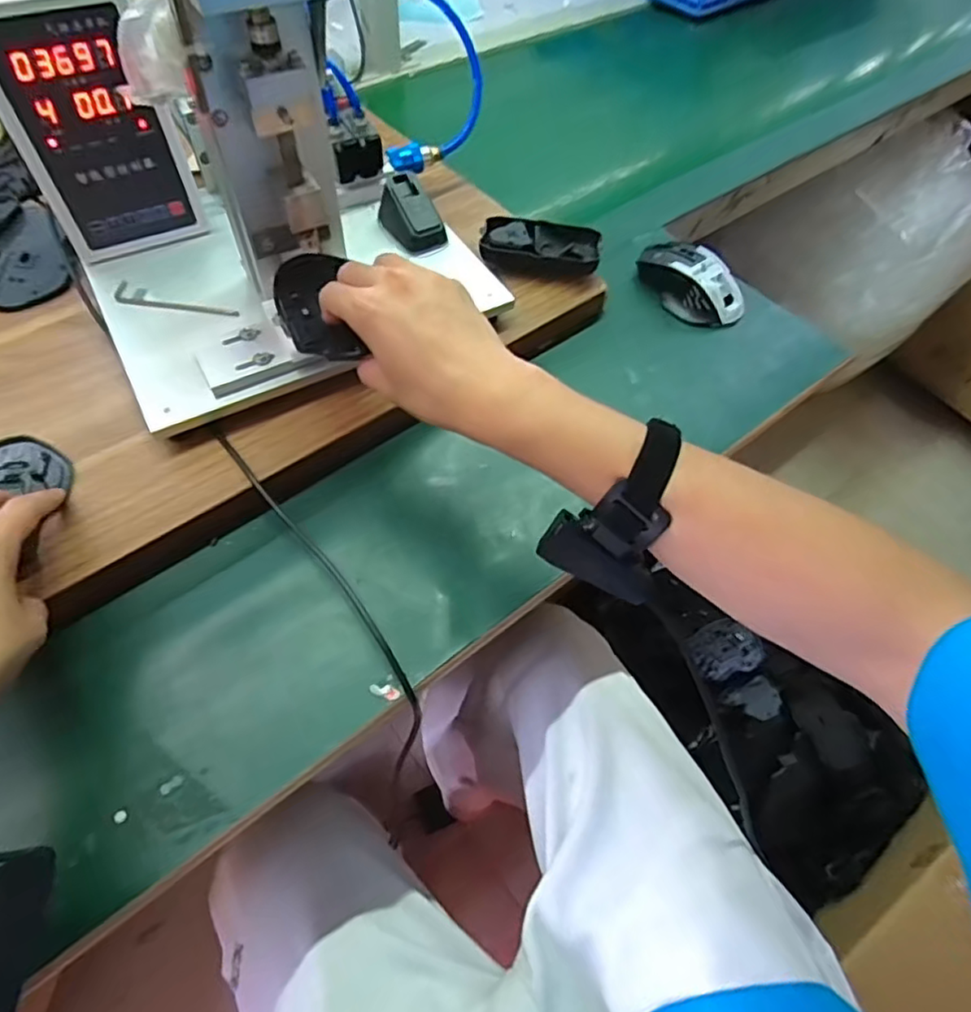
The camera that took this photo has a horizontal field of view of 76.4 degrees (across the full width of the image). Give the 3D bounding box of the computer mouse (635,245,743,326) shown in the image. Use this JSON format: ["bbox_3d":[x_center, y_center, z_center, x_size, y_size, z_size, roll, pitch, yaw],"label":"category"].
[{"bbox_3d":[0.201,-0.221,0.605,0.063,0.039,0.113,-32,65,-21],"label":"computer mouse"}]

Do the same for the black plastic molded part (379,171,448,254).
[{"bbox_3d":[-0.067,-0.259,0.555,0.041,0.047,0.066,-35,66,-22],"label":"black plastic molded part"}]

